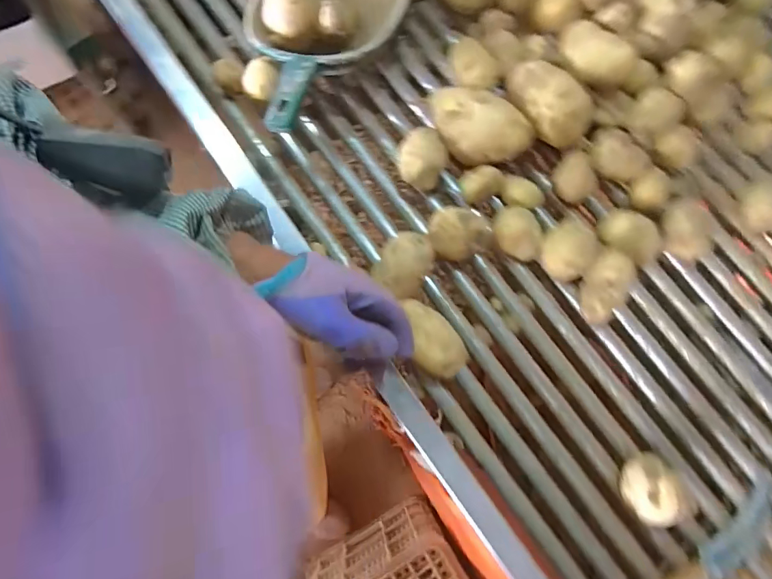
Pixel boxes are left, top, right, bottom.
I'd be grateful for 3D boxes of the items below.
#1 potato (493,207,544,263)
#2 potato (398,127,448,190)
[{"bbox_3d":[0.145,-0.061,0.479,0.054,0.040,0.049,26,78,2],"label":"potato"},{"bbox_3d":[0.041,-0.144,0.490,0.050,0.042,0.068,25,78,2],"label":"potato"}]

